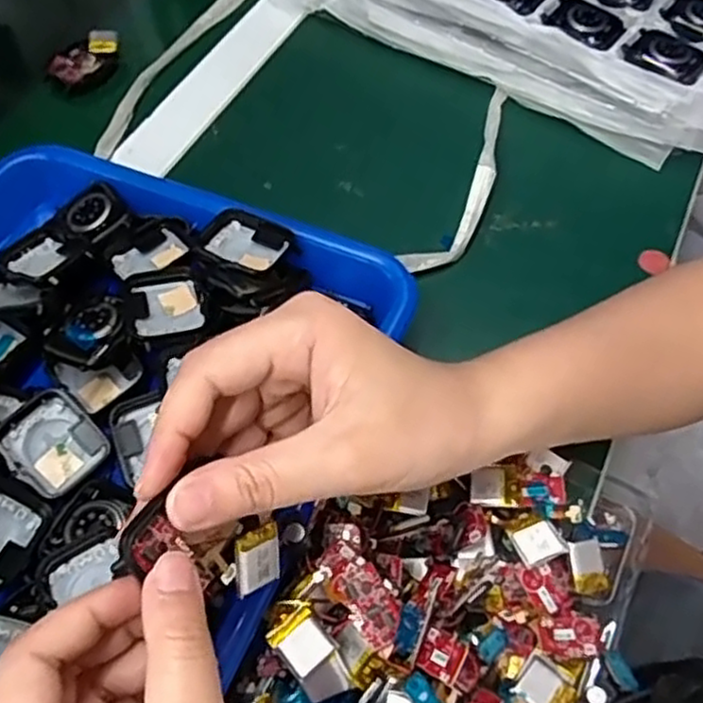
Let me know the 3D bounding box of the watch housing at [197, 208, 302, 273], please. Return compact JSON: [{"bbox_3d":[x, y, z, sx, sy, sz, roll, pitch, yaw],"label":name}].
[{"bbox_3d":[-0.050,-0.053,0.360,0.040,0.012,0.034,30,62,19],"label":"watch housing"}]

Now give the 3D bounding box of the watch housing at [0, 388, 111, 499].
[{"bbox_3d":[-0.130,0.040,0.318,0.037,0.008,0.041,-39,84,-24],"label":"watch housing"}]

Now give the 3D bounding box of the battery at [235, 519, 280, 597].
[{"bbox_3d":[-0.031,0.067,0.239,0.004,0.020,0.018,-4,5,42],"label":"battery"}]

